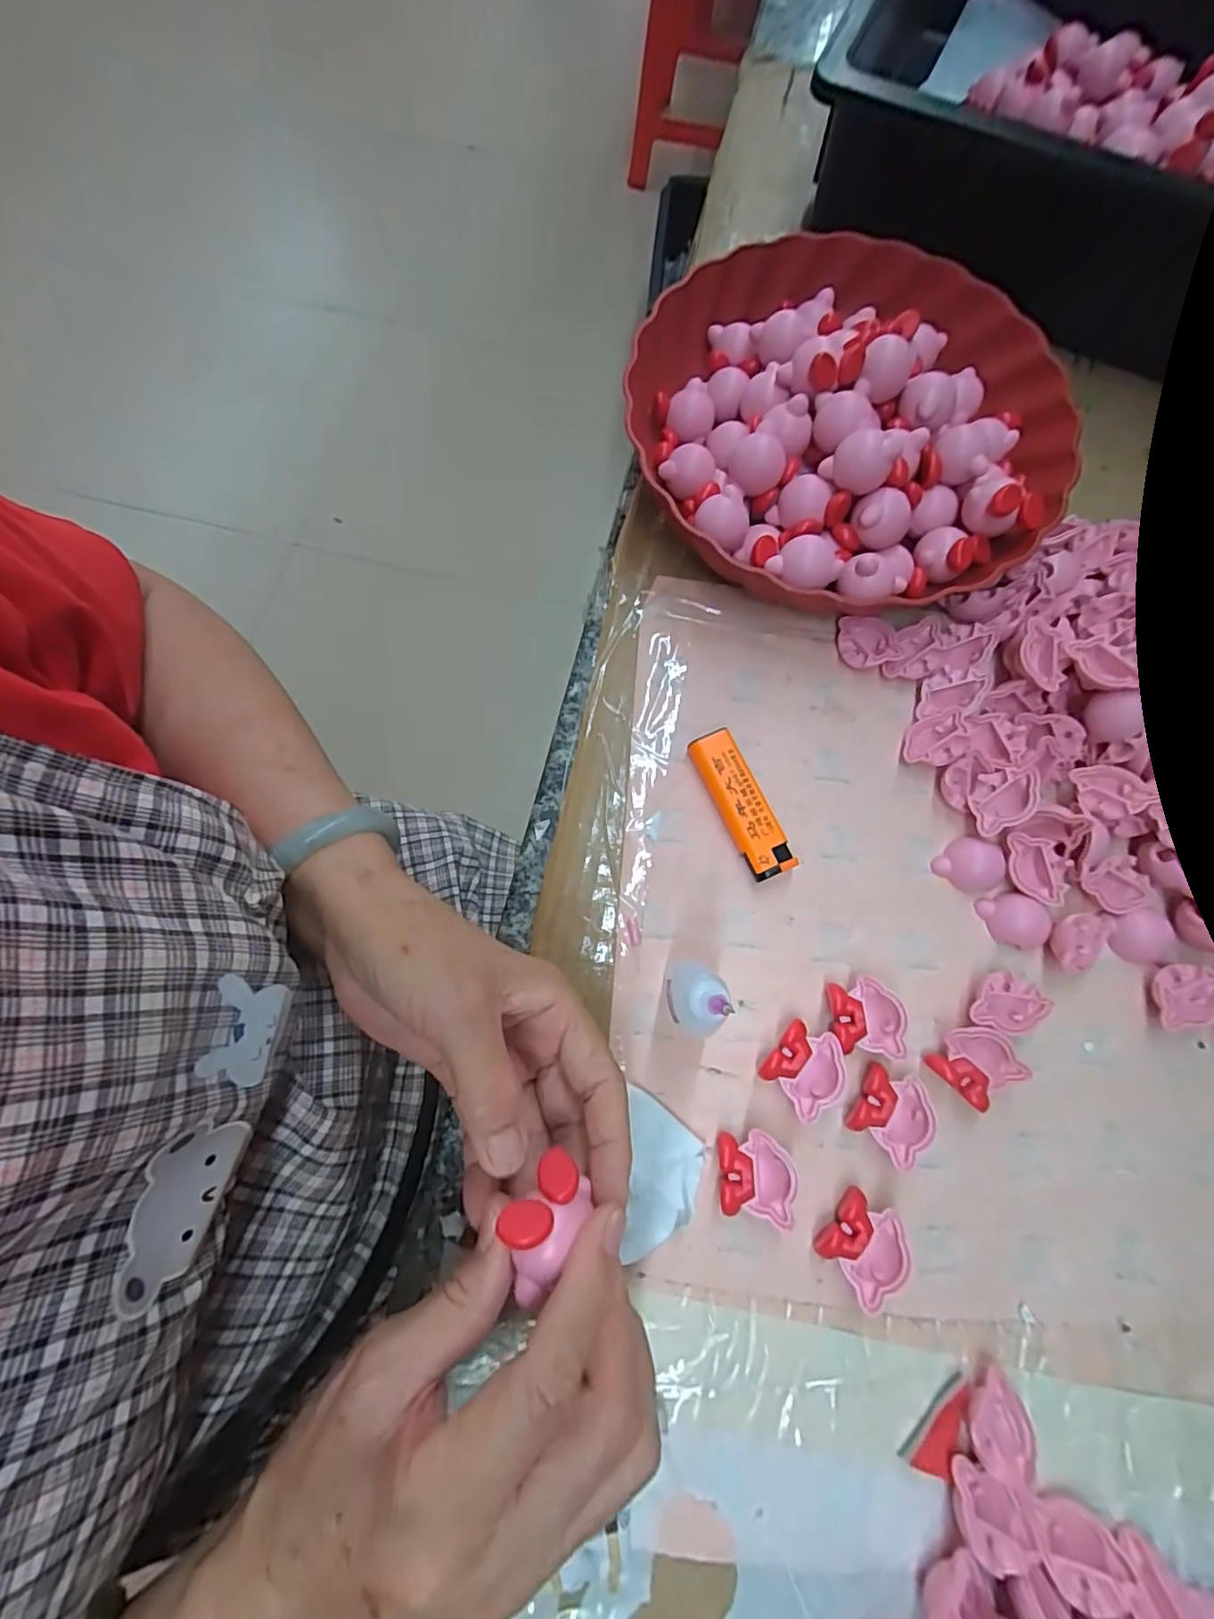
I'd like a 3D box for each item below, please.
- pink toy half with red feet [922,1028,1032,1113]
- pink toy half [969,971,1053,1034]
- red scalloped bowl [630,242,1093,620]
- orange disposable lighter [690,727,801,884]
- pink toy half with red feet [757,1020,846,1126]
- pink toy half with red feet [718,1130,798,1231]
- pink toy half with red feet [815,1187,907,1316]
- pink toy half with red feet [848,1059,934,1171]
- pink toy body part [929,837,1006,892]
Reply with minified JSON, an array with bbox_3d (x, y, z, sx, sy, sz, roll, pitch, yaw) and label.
[{"bbox_3d":[0.171,0.118,0.279,0.033,0.016,0.034,-44,80,-11],"label":"pink toy half with red feet"},{"bbox_3d":[0.190,0.093,0.287,0.034,0.015,0.026,12,75,2],"label":"pink toy half"},{"bbox_3d":[0.139,-0.224,0.341,0.240,0.064,0.232,0,75,-1],"label":"red scalloped bowl"},{"bbox_3d":[0.069,-0.003,0.309,0.024,0.013,0.080,-22,77,-7],"label":"orange disposable lighter"},{"bbox_3d":[0.091,0.118,0.275,0.031,0.016,0.036,44,78,10],"label":"pink toy half with red feet"},{"bbox_3d":[0.065,0.160,0.262,0.032,0.017,0.033,9,75,1],"label":"pink toy half with red feet"},{"bbox_3d":[0.110,0.187,0.258,0.035,0.016,0.032,-43,80,-11],"label":"pink toy half with red feet"},{"bbox_3d":[0.128,0.138,0.272,0.030,0.017,0.036,27,76,6],"label":"pink toy half with red feet"},{"bbox_3d":[0.186,0.029,0.307,0.032,0.009,0.028,-8,75,-3],"label":"pink toy body part"}]

